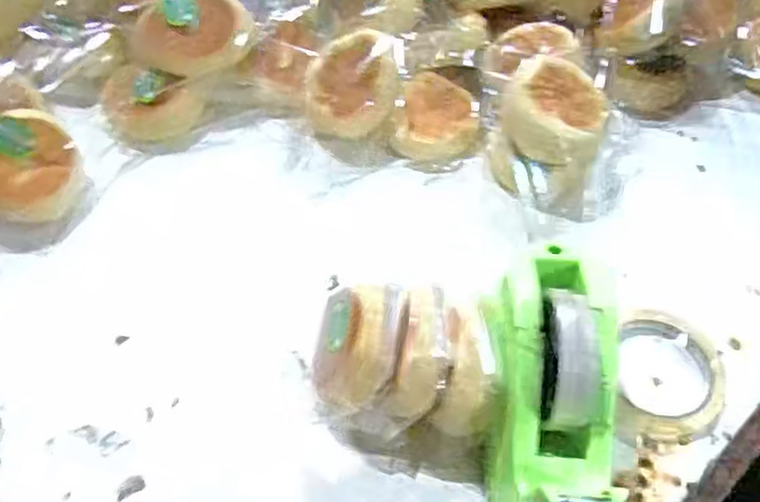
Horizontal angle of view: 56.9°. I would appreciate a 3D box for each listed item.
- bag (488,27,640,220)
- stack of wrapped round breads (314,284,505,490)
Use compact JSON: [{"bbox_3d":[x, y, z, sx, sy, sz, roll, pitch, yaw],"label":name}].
[{"bbox_3d":[0.146,-0.122,0.624,0.103,0.080,0.189,1,55,-1],"label":"bag"},{"bbox_3d":[0.015,0.084,0.478,0.124,0.082,0.104,6,55,2],"label":"stack of wrapped round breads"}]

